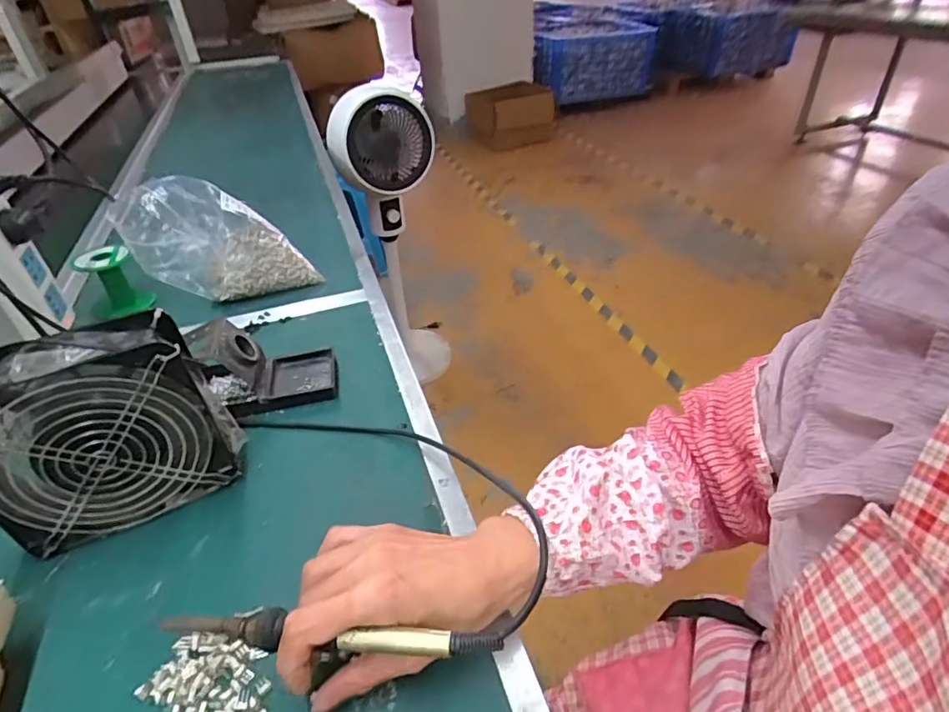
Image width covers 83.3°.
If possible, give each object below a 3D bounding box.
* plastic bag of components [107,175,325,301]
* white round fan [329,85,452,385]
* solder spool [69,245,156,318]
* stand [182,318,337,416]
[{"bbox_3d":[-0.314,-0.142,0.653,0.212,0.144,0.070,-9,37,-7],"label":"plastic bag of components"},{"bbox_3d":[-0.220,-0.471,1.341,0.247,0.352,0.175,-8,37,-6],"label":"white round fan"},{"bbox_3d":[-0.451,-0.096,0.666,0.062,0.073,0.068,-28,44,-29],"label":"solder spool"},{"bbox_3d":[-0.203,0.004,0.511,0.126,0.067,0.074,-14,38,-14],"label":"stand"}]

